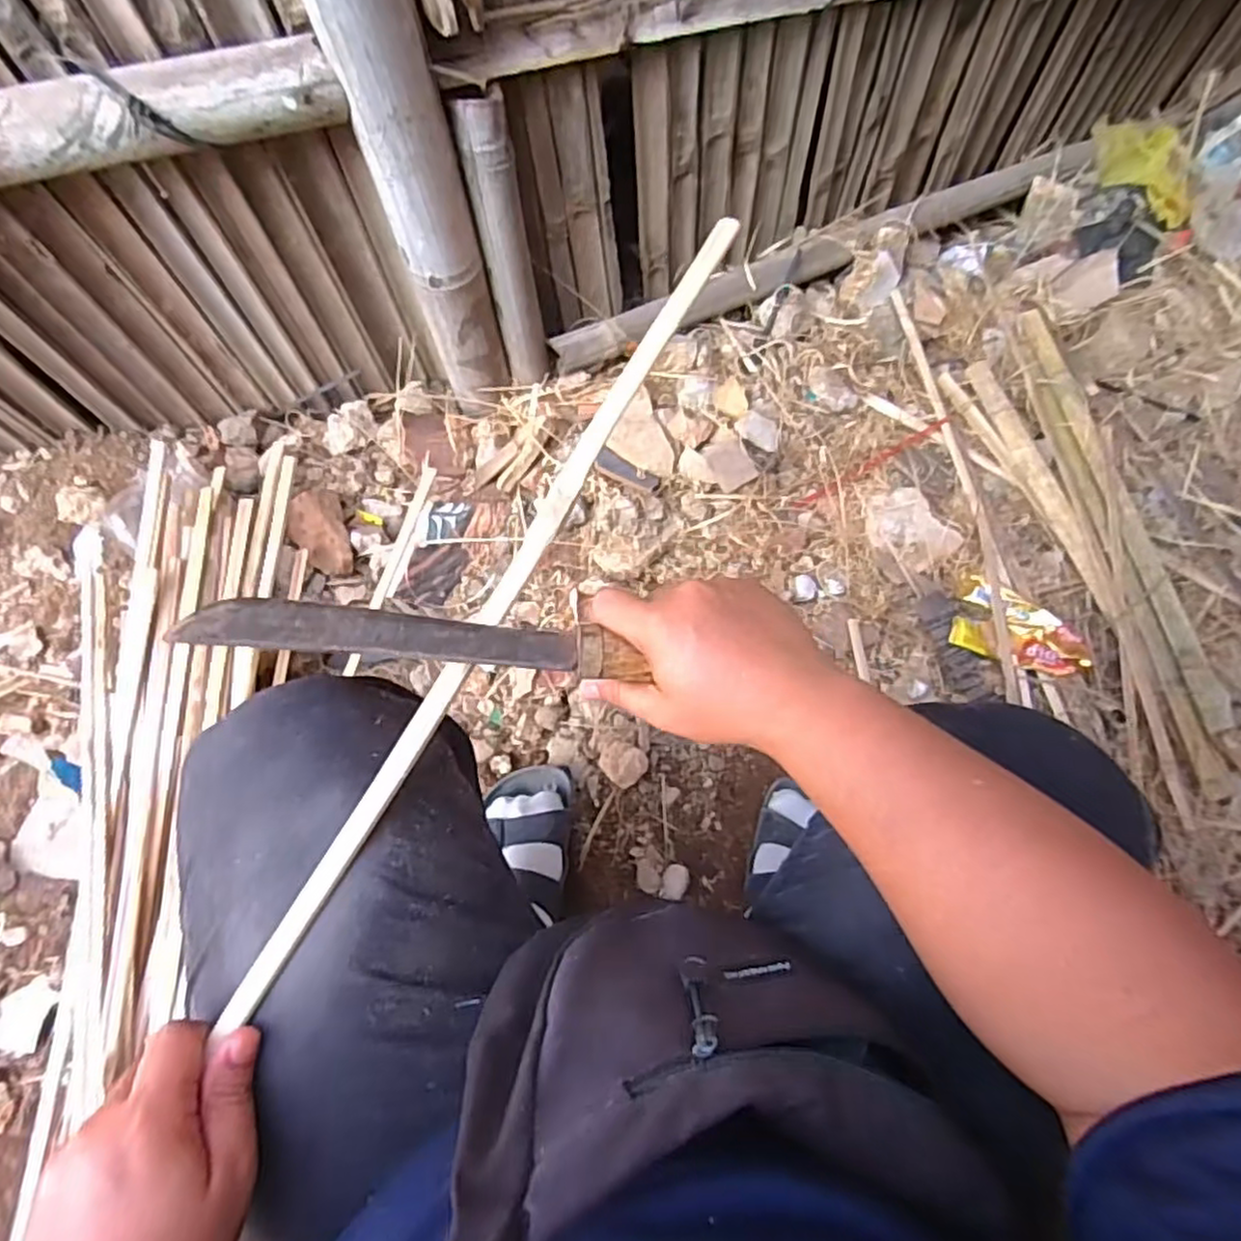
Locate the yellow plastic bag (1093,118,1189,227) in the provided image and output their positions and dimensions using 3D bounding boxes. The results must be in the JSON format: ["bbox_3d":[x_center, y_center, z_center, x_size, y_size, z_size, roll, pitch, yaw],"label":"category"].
[{"bbox_3d":[0.745,-0.656,1.006,0.123,0.042,0.195,13,70,3],"label":"yellow plastic bag"}]

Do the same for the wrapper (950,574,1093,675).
[{"bbox_3d":[0.454,0.011,0.797,0.146,0.033,0.093,28,73,8],"label":"wrapper"}]

